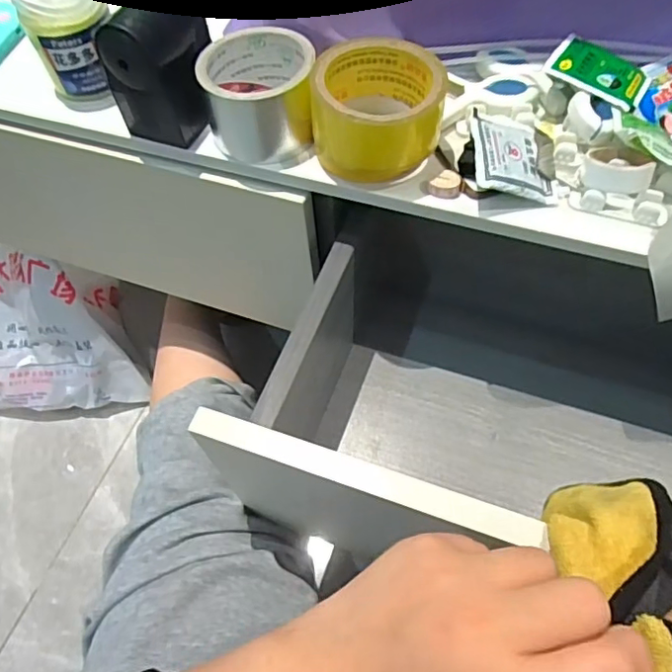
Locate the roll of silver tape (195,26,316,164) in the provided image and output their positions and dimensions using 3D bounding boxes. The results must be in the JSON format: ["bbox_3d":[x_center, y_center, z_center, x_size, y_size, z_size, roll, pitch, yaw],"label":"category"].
[{"bbox_3d":[-0.060,-0.190,0.449,0.085,0.063,0.087,-3,58,1],"label":"roll of silver tape"}]

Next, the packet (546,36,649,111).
[{"bbox_3d":[0.204,-0.206,0.437,0.073,0.007,0.066,35,61,11],"label":"packet"}]

